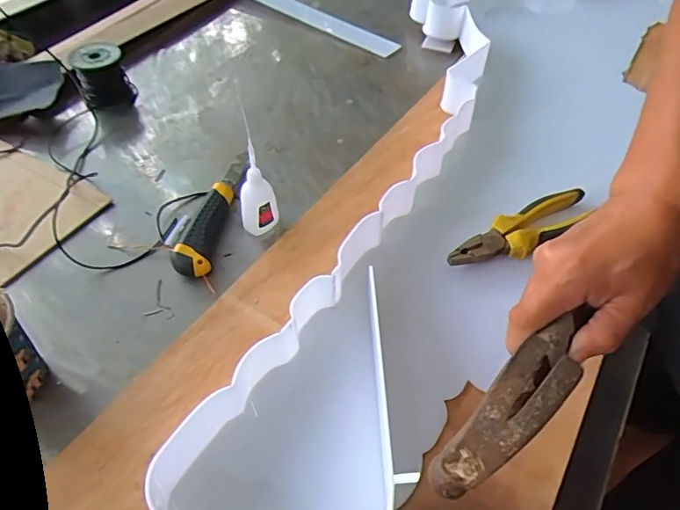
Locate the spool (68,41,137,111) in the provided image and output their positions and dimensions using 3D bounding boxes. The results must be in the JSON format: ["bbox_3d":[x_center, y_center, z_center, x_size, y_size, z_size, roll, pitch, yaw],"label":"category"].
[{"bbox_3d":[-0.337,-0.255,0.704,0.071,0.068,0.067,-26,54,-22],"label":"spool"}]

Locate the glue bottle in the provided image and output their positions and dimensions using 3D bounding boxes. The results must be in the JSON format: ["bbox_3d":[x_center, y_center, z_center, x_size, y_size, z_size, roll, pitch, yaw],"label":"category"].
[{"bbox_3d":[-0.089,-0.082,0.522,0.040,0.131,0.032,-6,49,-7],"label":"glue bottle"}]

